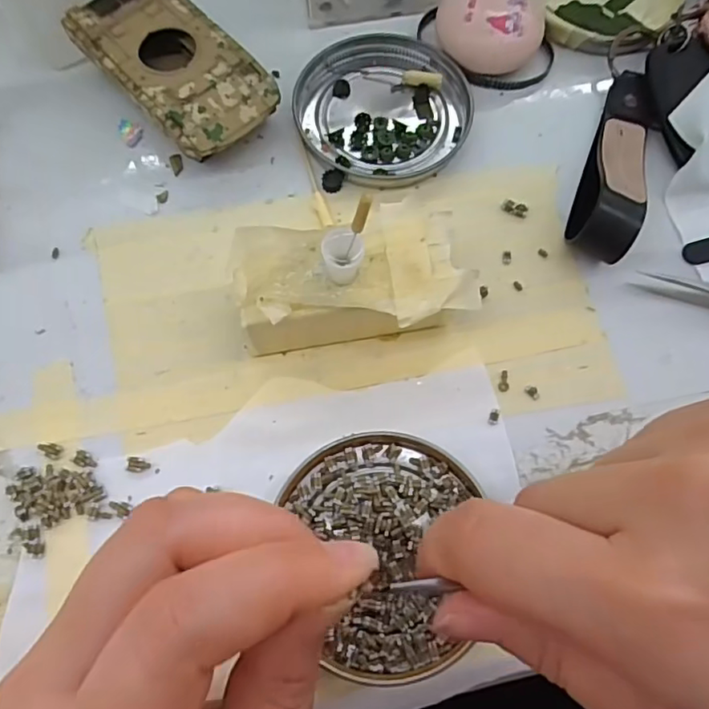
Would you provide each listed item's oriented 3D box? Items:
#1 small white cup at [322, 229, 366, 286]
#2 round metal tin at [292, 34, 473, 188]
[{"bbox_3d":[-0.004,-0.033,0.199,0.013,0.020,0.012,0,72,-1],"label":"small white cup"},{"bbox_3d":[0.013,-0.115,0.267,0.076,0.007,0.079,0,72,-1],"label":"round metal tin"}]

